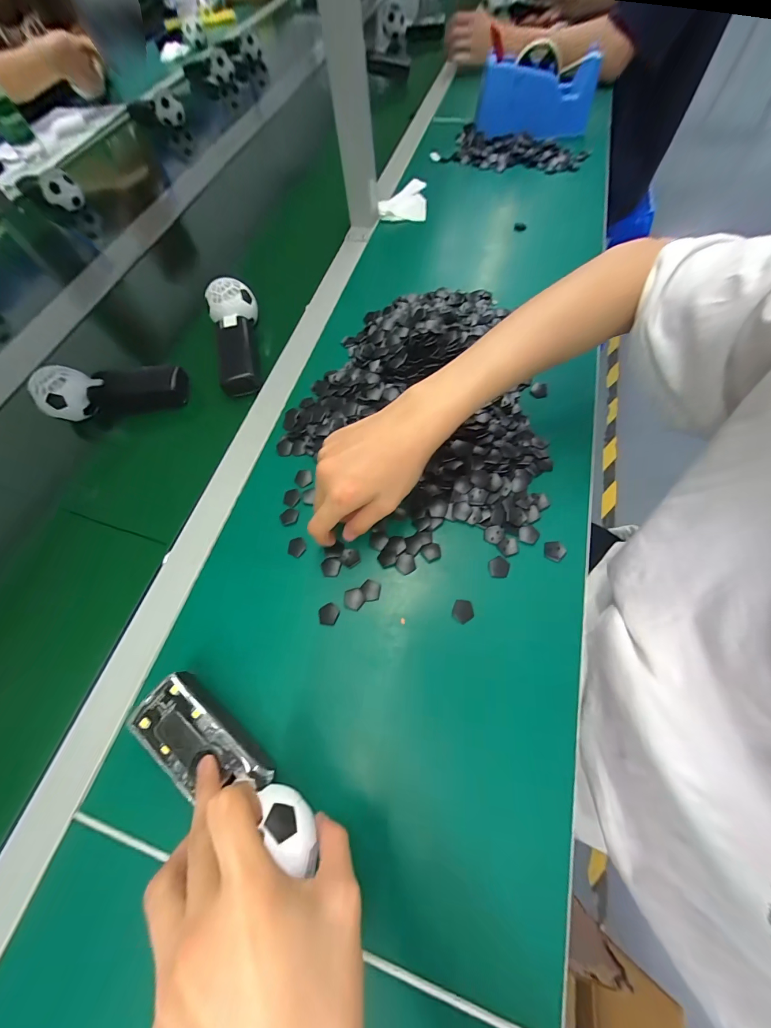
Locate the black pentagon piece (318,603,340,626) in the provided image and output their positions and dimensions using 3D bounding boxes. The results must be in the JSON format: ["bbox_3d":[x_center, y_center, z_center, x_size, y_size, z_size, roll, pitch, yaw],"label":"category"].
[{"bbox_3d":[-0.051,0.089,0.298,0.018,0.004,0.018,5,67,8],"label":"black pentagon piece"}]

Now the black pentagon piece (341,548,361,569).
[{"bbox_3d":[-0.033,0.041,0.318,0.017,0.004,0.018,-41,68,-12],"label":"black pentagon piece"}]

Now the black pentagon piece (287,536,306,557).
[{"bbox_3d":[-0.086,0.032,0.325,0.018,0.004,0.019,20,70,14],"label":"black pentagon piece"}]

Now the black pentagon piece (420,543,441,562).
[{"bbox_3d":[0.043,0.035,0.313,0.017,0.004,0.016,-23,66,-4],"label":"black pentagon piece"}]

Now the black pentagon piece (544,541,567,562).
[{"bbox_3d":[0.155,0.033,0.306,0.018,0.004,0.019,10,67,10],"label":"black pentagon piece"}]

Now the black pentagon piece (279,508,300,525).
[{"bbox_3d":[-0.097,0.002,0.339,0.019,0.004,0.017,-37,67,-10],"label":"black pentagon piece"}]

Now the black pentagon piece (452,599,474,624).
[{"bbox_3d":[0.067,0.083,0.289,0.018,0.004,0.018,41,76,21],"label":"black pentagon piece"}]

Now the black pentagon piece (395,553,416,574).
[{"bbox_3d":[0.019,0.046,0.310,0.017,0.004,0.018,-37,67,-10],"label":"black pentagon piece"}]

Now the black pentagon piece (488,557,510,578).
[{"bbox_3d":[0.103,0.048,0.303,0.018,0.004,0.019,2,66,7],"label":"black pentagon piece"}]

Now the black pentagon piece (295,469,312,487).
[{"bbox_3d":[-0.089,-0.039,0.358,0.019,0.004,0.019,-34,67,-9],"label":"black pentagon piece"}]

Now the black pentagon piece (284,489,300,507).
[{"bbox_3d":[-0.098,-0.018,0.348,0.016,0.004,0.020,7,67,9],"label":"black pentagon piece"}]

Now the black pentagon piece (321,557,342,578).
[{"bbox_3d":[-0.051,0.049,0.313,0.019,0.004,0.018,-3,66,5],"label":"black pentagon piece"}]

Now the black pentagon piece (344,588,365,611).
[{"bbox_3d":[-0.028,0.076,0.300,0.019,0.004,0.018,4,67,8],"label":"black pentagon piece"}]

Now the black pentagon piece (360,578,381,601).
[{"bbox_3d":[-0.014,0.069,0.302,0.018,0.004,0.018,22,70,15],"label":"black pentagon piece"}]

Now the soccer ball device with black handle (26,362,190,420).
[{"bbox_3d":[-0.344,-0.157,0.421,0.161,0.053,0.060,-7,66,1],"label":"soccer ball device with black handle"}]

